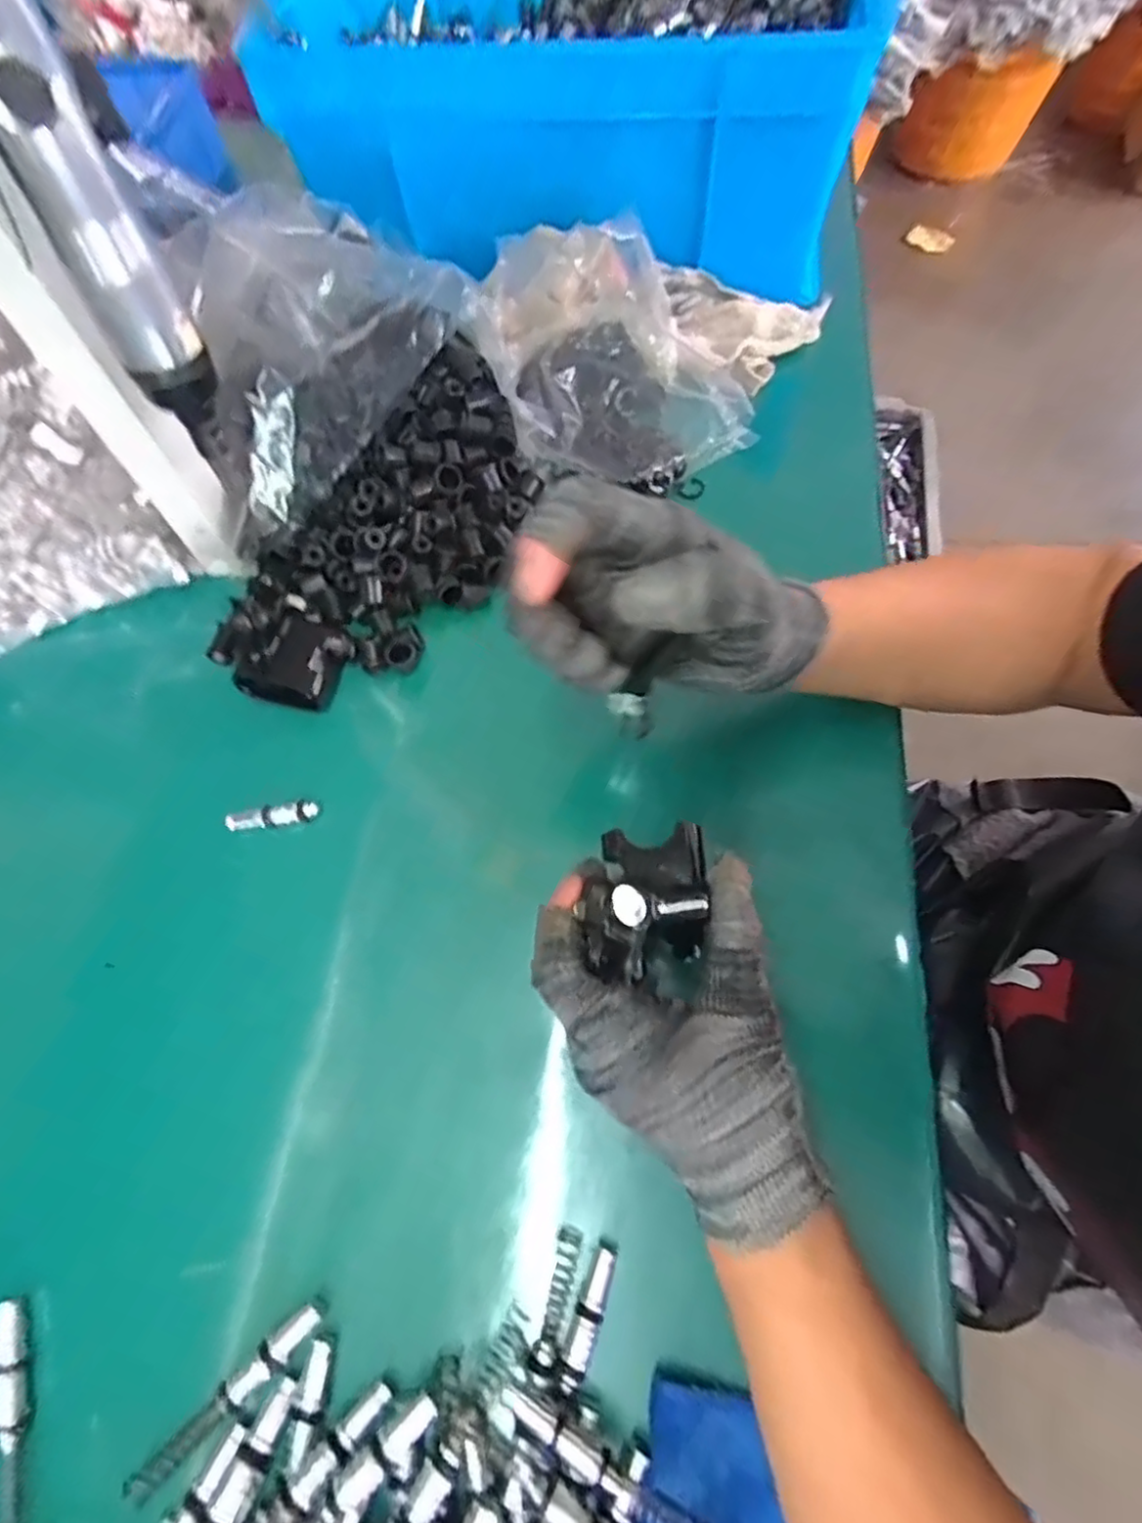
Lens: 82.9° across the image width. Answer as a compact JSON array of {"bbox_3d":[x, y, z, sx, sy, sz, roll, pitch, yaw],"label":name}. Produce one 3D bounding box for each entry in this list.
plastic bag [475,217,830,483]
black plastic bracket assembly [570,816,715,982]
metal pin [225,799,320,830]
[{"bbox_3d":[0.071,-0.310,0.473,0.268,0.072,0.200,-16,65,-4],"label":"plastic bag"},{"bbox_3d":[0.030,0.054,0.264,0.045,0.031,0.064,3,65,5],"label":"black plastic bracket assembly"},{"bbox_3d":[-0.172,0.031,0.370,0.052,0.008,0.012,-6,65,0],"label":"metal pin"}]

